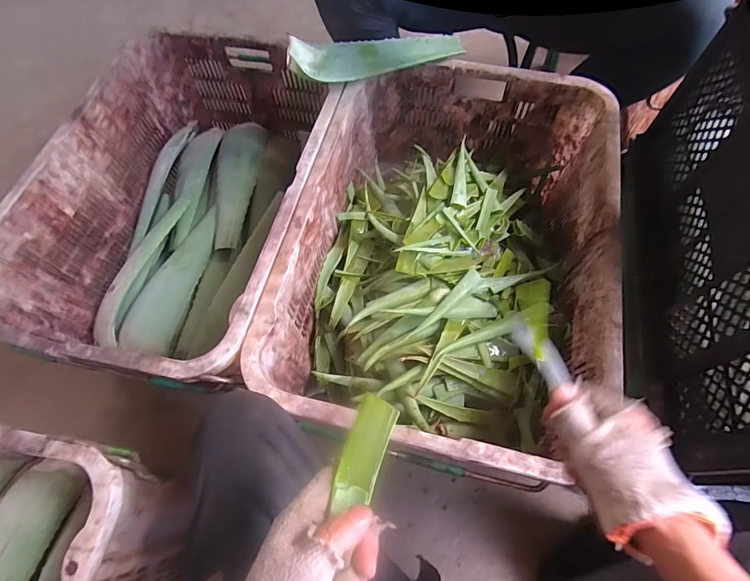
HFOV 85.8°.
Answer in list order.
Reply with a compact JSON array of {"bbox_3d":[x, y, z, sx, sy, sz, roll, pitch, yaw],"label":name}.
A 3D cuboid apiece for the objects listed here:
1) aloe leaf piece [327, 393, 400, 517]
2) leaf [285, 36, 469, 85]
[{"bbox_3d":[-0.008,0.119,0.296,0.029,0.007,0.078,16,67,11],"label":"aloe leaf piece"},{"bbox_3d":[0.001,-0.440,0.731,0.322,0.058,0.105,-22,65,-7],"label":"leaf"}]

